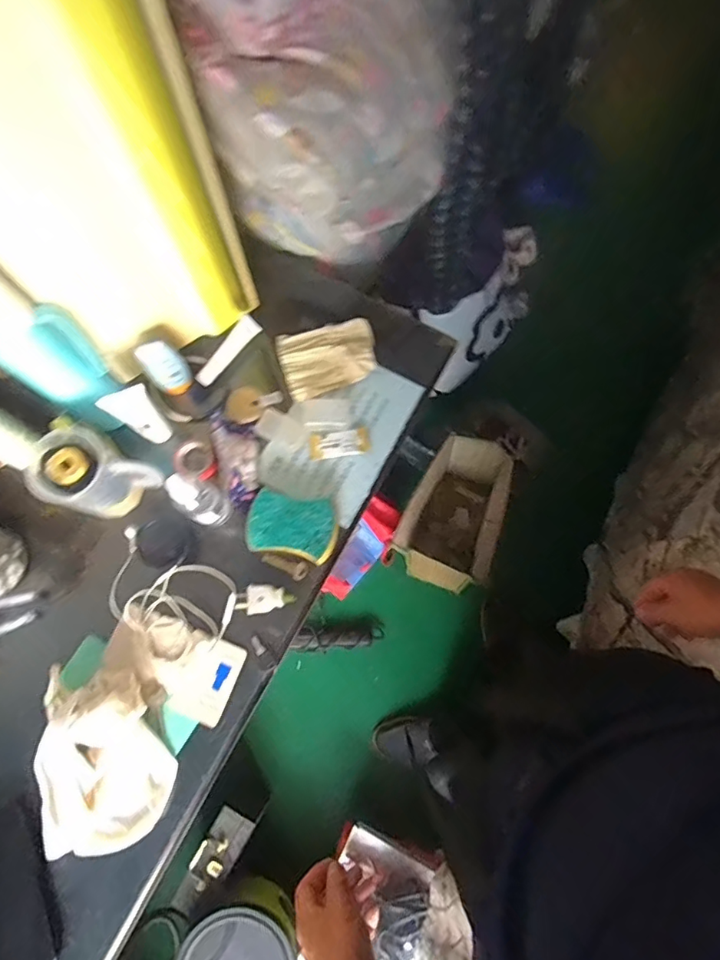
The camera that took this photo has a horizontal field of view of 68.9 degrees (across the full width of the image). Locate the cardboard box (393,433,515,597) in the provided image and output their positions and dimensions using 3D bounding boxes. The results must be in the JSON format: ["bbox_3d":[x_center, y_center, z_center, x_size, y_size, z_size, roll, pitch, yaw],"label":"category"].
[{"bbox_3d":[0.216,0.082,1.280,0.207,0.266,0.307,16,76,5],"label":"cardboard box"}]

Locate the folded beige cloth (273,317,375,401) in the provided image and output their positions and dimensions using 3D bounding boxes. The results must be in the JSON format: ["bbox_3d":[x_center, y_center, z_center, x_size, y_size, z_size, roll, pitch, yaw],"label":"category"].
[{"bbox_3d":[-0.042,-0.164,0.687,0.121,0.023,0.093,-16,76,-3],"label":"folded beige cloth"}]

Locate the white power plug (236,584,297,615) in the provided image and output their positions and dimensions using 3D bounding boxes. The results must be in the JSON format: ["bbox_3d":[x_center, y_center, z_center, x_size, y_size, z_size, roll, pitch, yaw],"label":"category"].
[{"bbox_3d":[-0.112,0.139,0.618,0.065,0.010,0.032,-10,75,-1],"label":"white power plug"}]

